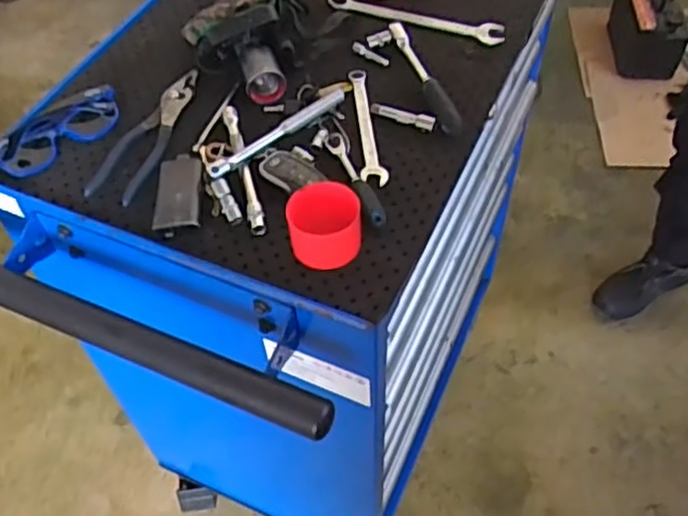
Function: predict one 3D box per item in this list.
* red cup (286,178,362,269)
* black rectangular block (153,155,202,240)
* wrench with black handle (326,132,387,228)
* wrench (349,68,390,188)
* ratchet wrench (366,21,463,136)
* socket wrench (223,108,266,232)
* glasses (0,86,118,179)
[{"bbox_3d":[-0.017,-0.028,0.649,0.068,0.049,0.065,-4,52,1],"label":"red cup"},{"bbox_3d":[-0.164,-0.068,0.700,0.044,0.010,0.100,-5,52,0],"label":"black rectangular block"},{"bbox_3d":[0.010,-0.082,0.702,0.021,0.019,0.139,-17,54,-10],"label":"wrench with black handle"},{"bbox_3d":[0.023,-0.146,0.765,0.026,0.008,0.176,-7,53,-2],"label":"wrench"},{"bbox_3d":[0.081,-0.202,0.795,0.040,0.018,0.199,-17,54,-10],"label":"ratchet wrench"},{"bbox_3d":[-0.103,-0.094,0.720,0.016,0.019,0.169,-13,53,-6],"label":"socket wrench"},{"bbox_3d":[-0.308,-0.136,0.757,0.138,0.035,0.064,-37,59,-22],"label":"glasses"}]

